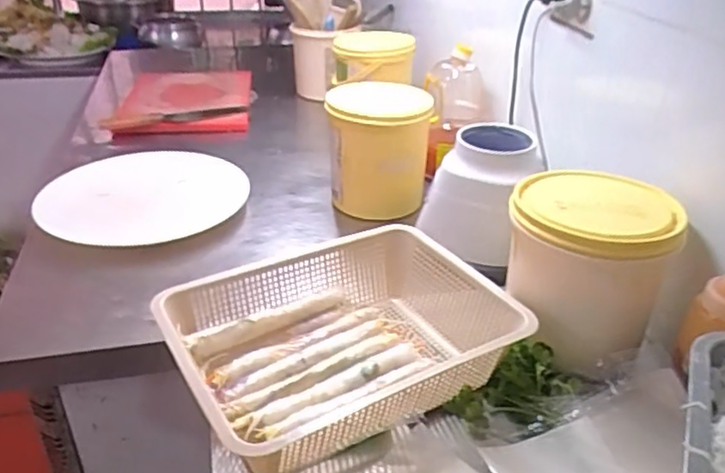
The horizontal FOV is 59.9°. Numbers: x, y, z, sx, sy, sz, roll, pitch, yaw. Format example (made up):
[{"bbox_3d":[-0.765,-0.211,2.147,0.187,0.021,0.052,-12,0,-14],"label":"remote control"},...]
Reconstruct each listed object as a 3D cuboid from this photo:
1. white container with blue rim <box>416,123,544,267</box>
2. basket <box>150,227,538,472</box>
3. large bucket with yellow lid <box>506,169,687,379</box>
[{"bbox_3d":[0.183,-0.061,0.924,0.137,0.163,0.135,28,39,37],"label":"white container with blue rim"},{"bbox_3d":[-0.020,0.111,0.682,0.352,0.088,0.259,-13,34,-24],"label":"basket"},{"bbox_3d":[0.242,0.038,0.701,0.160,0.166,0.155,1,31,-1],"label":"large bucket with yellow lid"}]

